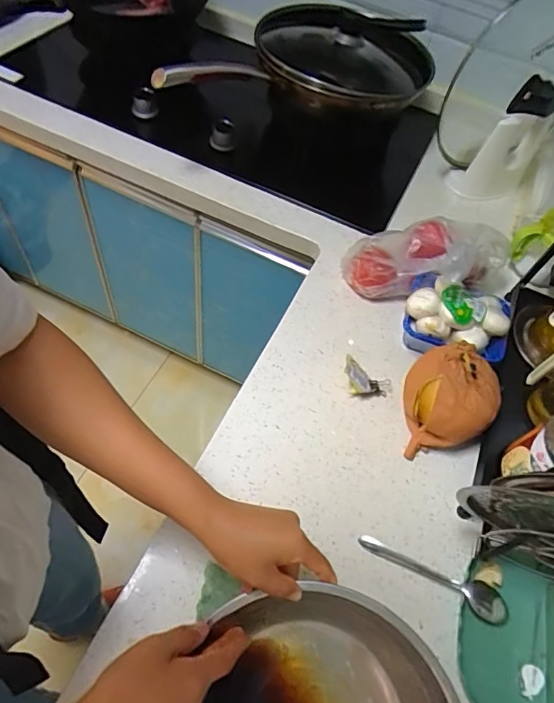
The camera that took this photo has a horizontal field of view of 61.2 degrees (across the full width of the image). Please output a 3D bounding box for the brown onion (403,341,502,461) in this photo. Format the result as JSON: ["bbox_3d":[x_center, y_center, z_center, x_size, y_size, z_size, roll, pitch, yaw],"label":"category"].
[{"bbox_3d":[0.219,0.061,0.600,0.105,0.105,0.112,1,57,-7],"label":"brown onion"}]

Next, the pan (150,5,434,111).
[{"bbox_3d":[0.044,-0.512,0.823,0.519,0.121,0.268,-10,56,-11],"label":"pan"}]

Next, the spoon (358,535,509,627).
[{"bbox_3d":[0.173,0.249,0.519,0.169,0.021,0.034,26,58,8],"label":"spoon"}]

